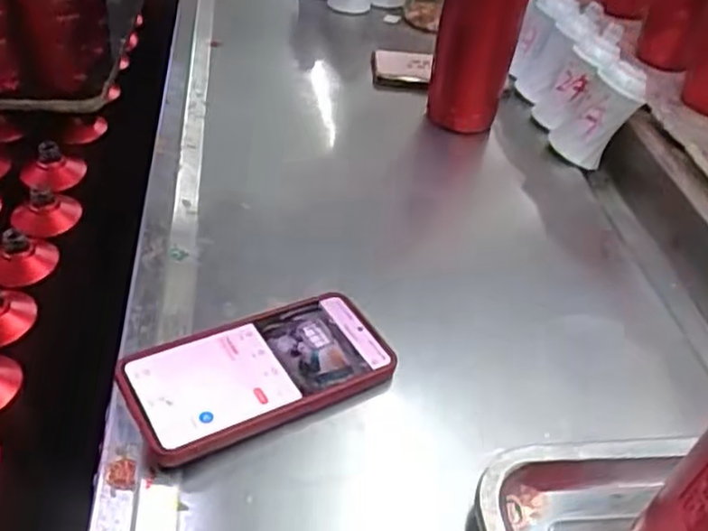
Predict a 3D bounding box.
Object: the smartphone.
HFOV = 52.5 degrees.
[{"bbox_3d":[-0.057,0.065,0.459,0.167,0.019,0.078,-20,46,-27],"label":"smartphone"}]

